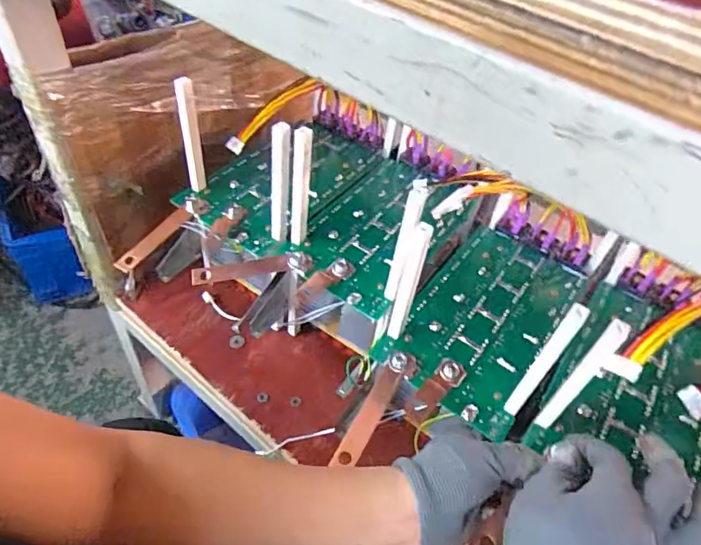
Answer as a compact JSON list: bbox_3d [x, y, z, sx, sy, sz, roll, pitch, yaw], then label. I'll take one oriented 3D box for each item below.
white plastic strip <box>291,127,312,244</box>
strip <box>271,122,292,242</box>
[{"bbox_3d":[-0.047,-0.078,0.479,0.018,0.127,0.021,3,48,-5],"label":"white plastic strip"},{"bbox_3d":[-0.067,-0.082,0.482,0.020,0.129,0.018,-1,48,-8],"label":"strip"}]

